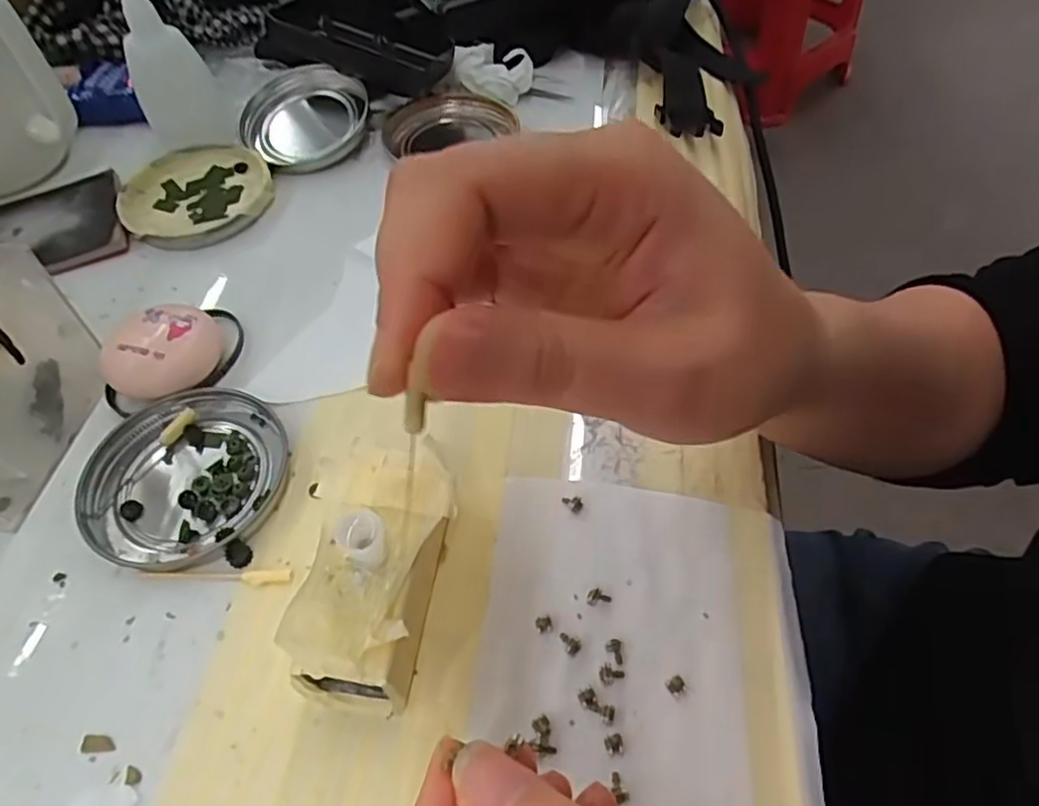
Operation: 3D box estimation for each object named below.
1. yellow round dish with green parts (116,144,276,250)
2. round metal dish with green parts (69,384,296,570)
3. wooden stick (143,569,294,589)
[{"bbox_3d":[-0.179,-0.116,0.376,0.079,0.010,0.077,-1,54,2],"label":"yellow round dish with green parts"},{"bbox_3d":[-0.136,0.028,0.271,0.079,0.010,0.075,-1,54,2],"label":"round metal dish with green parts"},{"bbox_3d":[-0.111,0.064,0.247,0.055,0.004,0.007,-1,54,2],"label":"wooden stick"}]

